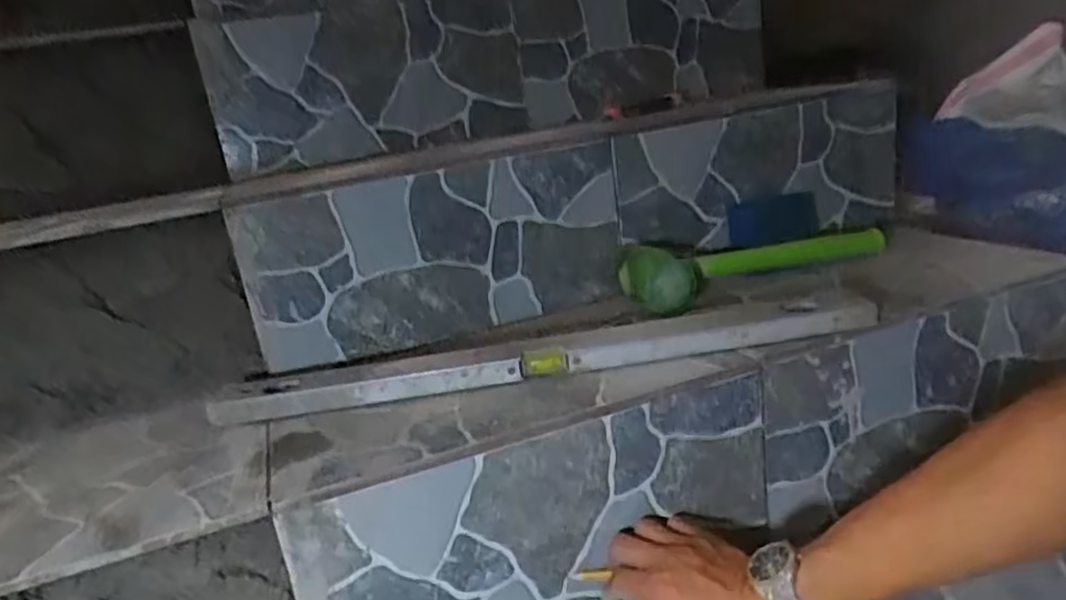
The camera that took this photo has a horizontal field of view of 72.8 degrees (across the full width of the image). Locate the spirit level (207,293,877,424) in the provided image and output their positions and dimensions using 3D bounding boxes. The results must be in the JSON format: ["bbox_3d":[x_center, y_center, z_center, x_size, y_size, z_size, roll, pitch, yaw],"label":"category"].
[{"bbox_3d":[0.008,0.050,0.647,0.586,0.028,0.044,-7,18,0],"label":"spirit level"}]

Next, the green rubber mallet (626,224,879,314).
[{"bbox_3d":[0.256,-0.049,0.792,0.335,0.050,0.070,-12,19,-15],"label":"green rubber mallet"}]

